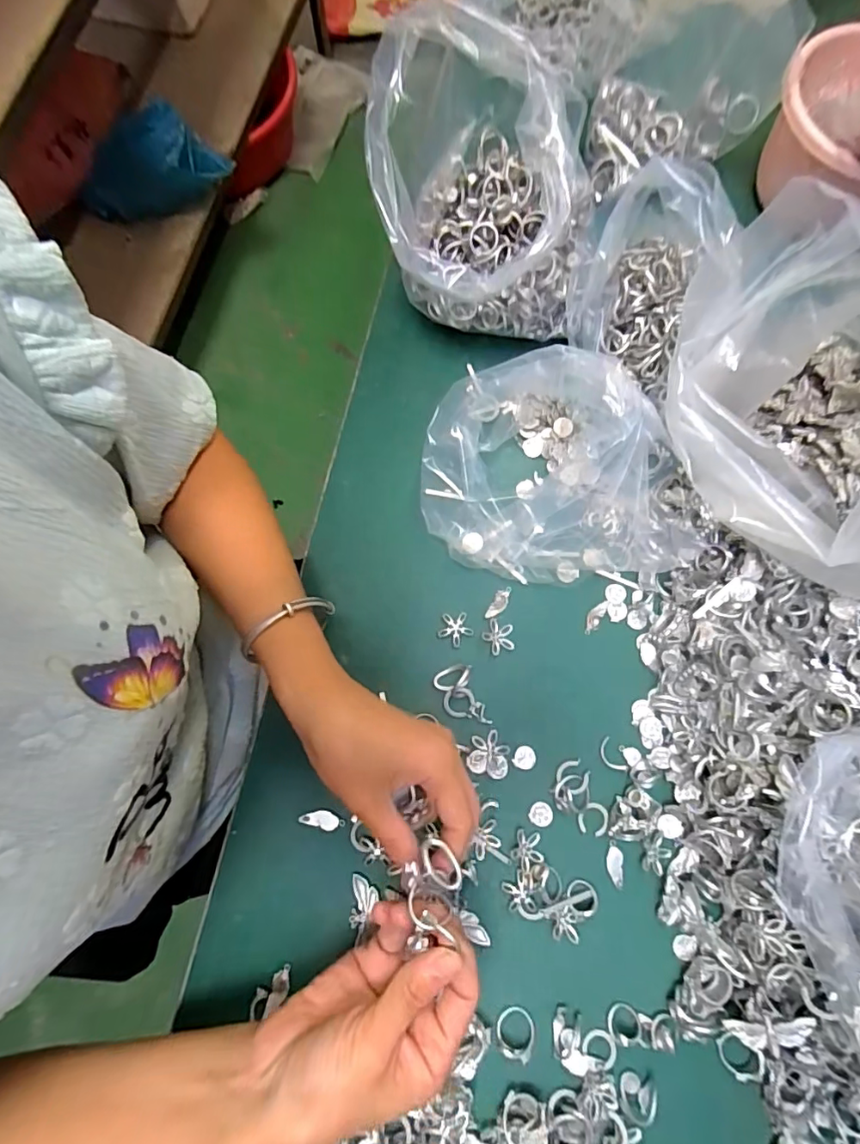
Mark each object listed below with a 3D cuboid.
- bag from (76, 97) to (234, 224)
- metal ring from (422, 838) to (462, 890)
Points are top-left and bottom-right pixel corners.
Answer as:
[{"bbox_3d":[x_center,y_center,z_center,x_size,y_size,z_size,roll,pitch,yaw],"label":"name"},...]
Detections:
[{"bbox_3d":[-0.532,-0.759,0.990,0.275,0.135,0.097,-8,75,18],"label":"bag"},{"bbox_3d":[0.006,0.149,0.269,0.014,0.006,0.026,-31,78,-8],"label":"metal ring"}]

